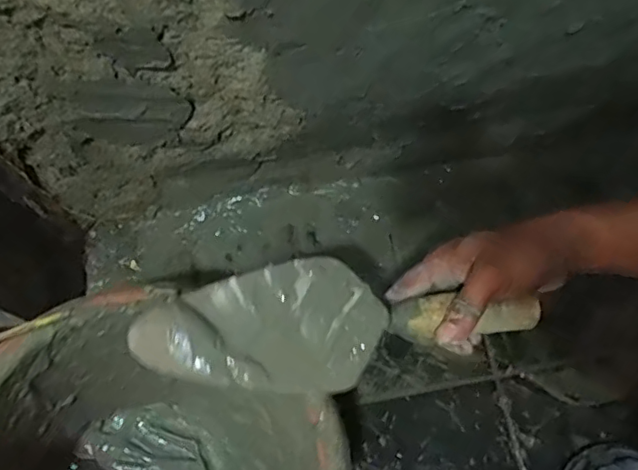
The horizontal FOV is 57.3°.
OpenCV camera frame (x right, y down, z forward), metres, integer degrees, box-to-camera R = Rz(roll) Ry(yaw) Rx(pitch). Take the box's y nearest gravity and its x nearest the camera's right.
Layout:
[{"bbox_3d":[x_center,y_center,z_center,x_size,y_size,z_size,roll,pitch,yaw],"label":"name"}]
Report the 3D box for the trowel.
[{"bbox_3d":[0.025,0.062,0.414,0.293,0.036,0.085,0,69,-19],"label":"trowel"}]

